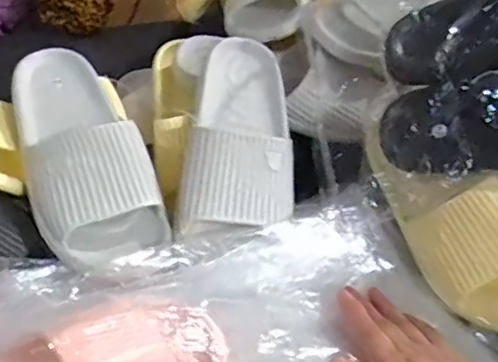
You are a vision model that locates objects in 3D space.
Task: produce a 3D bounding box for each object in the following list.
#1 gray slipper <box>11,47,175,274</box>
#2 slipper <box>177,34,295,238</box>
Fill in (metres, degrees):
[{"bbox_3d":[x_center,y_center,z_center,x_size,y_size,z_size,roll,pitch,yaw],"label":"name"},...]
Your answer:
[{"bbox_3d":[-0.161,-0.033,0.564,0.110,0.071,0.260,-18,63,-23],"label":"gray slipper"},{"bbox_3d":[-0.004,-0.056,0.583,0.105,0.069,0.225,3,54,4],"label":"slipper"}]

